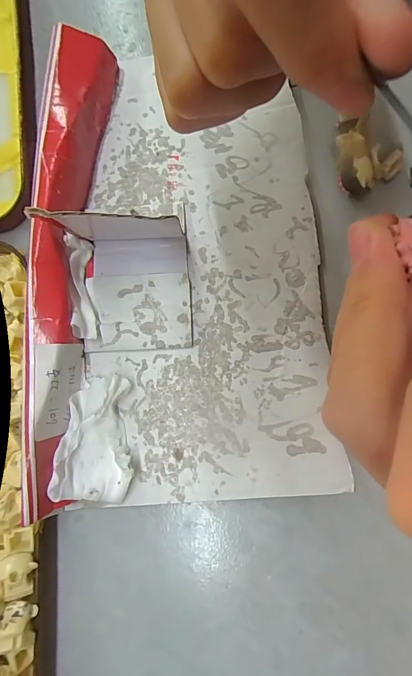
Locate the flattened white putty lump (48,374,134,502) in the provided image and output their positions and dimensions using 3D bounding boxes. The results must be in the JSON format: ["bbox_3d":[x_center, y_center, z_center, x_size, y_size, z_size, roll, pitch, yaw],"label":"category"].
[{"bbox_3d":[-0.048,0.044,0.160,0.031,0.015,0.053,3,79,2],"label":"flattened white putty lump"}]

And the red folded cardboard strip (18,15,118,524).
[{"bbox_3d":[-0.068,-0.043,0.170,0.024,0.030,0.232,1,80,4],"label":"red folded cardboard strip"}]

